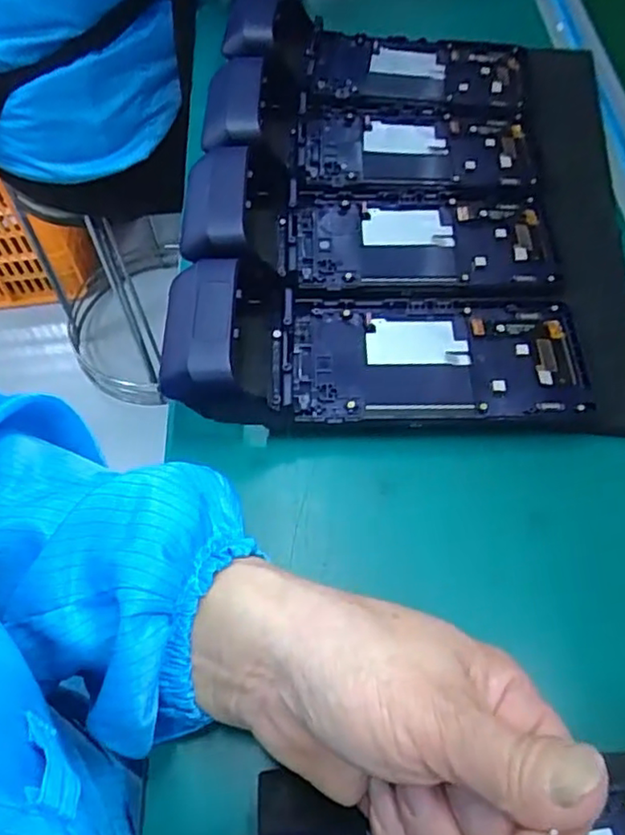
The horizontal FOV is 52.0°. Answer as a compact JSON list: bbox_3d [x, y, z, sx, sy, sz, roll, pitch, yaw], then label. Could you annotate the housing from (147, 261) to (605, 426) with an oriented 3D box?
[{"bbox_3d":[0.037,-0.045,0.337,0.222,0.048,0.087,-2,61,-1],"label":"housing"}]

